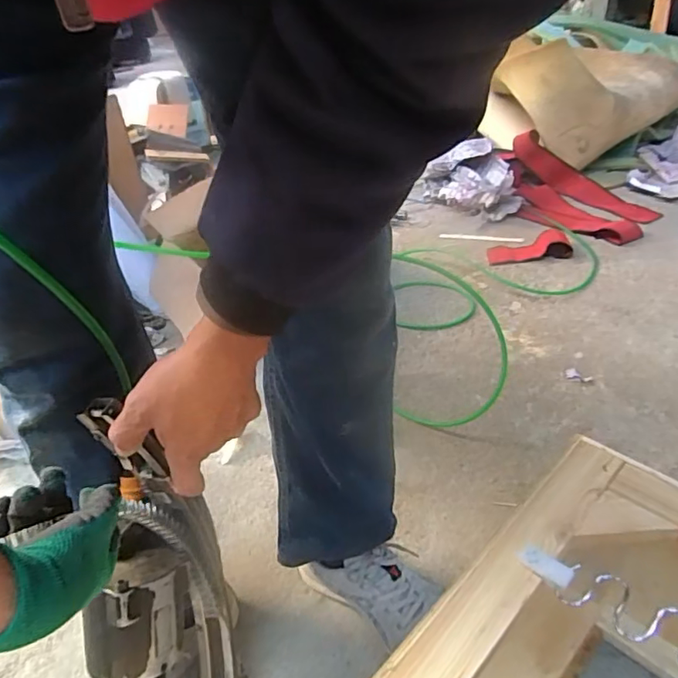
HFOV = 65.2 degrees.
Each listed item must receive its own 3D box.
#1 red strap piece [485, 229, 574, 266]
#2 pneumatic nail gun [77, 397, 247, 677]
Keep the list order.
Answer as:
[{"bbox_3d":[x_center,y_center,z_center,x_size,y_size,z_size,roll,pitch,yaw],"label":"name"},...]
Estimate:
[{"bbox_3d":[0.536,-0.259,1.497,0.225,0.060,0.125,7,38,19],"label":"red strap piece"},{"bbox_3d":[-0.172,0.257,0.512,0.097,0.415,0.137,-6,15,2],"label":"pneumatic nail gun"}]

